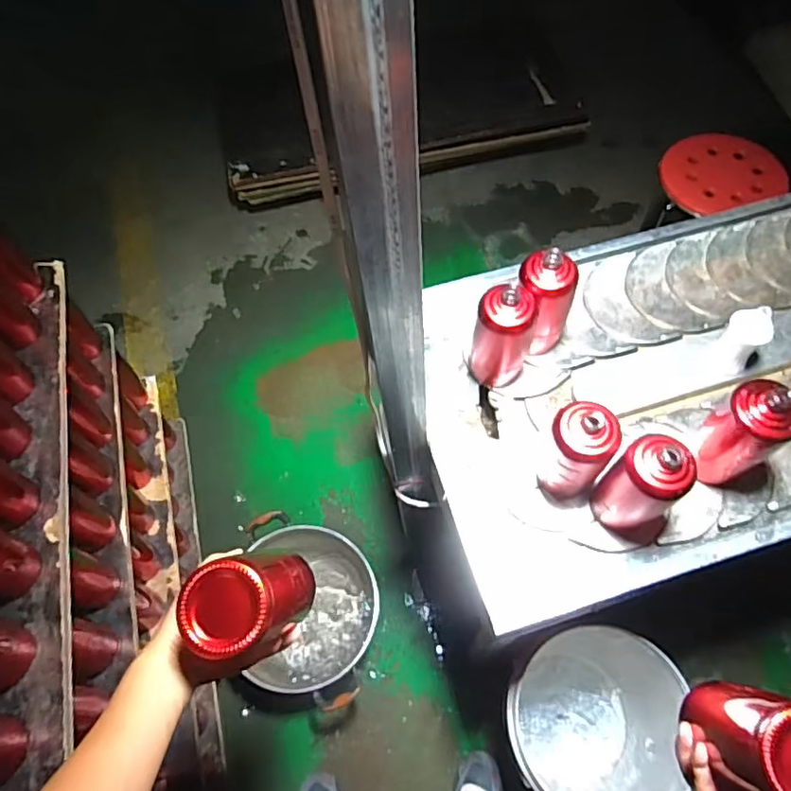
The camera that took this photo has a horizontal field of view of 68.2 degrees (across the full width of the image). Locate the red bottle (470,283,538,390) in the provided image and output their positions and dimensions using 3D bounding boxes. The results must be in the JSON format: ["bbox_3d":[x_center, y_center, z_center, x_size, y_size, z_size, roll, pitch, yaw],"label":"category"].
[{"bbox_3d":[0.153,-0.083,0.839,0.079,0.184,0.068,13,65,9],"label":"red bottle"}]

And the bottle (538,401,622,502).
[{"bbox_3d":[0.229,0.081,0.757,0.076,0.182,0.070,27,68,15],"label":"bottle"}]

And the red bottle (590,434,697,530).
[{"bbox_3d":[0.308,0.115,0.732,0.082,0.186,0.088,-1,64,2],"label":"red bottle"}]

